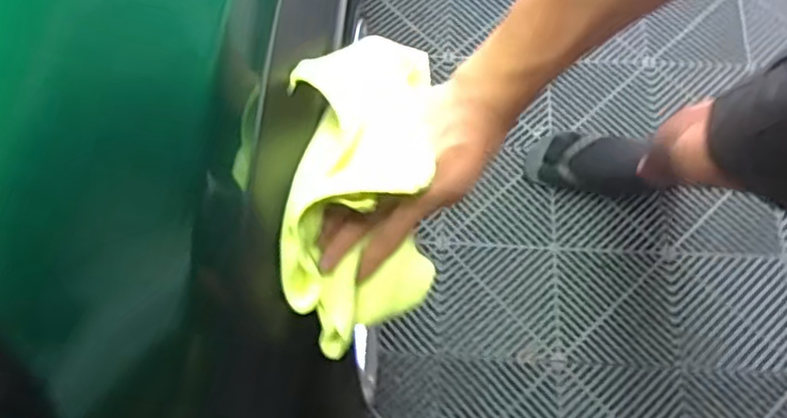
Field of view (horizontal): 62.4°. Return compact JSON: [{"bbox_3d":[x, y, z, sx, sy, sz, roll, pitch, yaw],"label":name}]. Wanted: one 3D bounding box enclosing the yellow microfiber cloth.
[{"bbox_3d":[-0.025,-0.019,0.492,0.097,0.110,0.249,10,86,7],"label":"yellow microfiber cloth"}]

